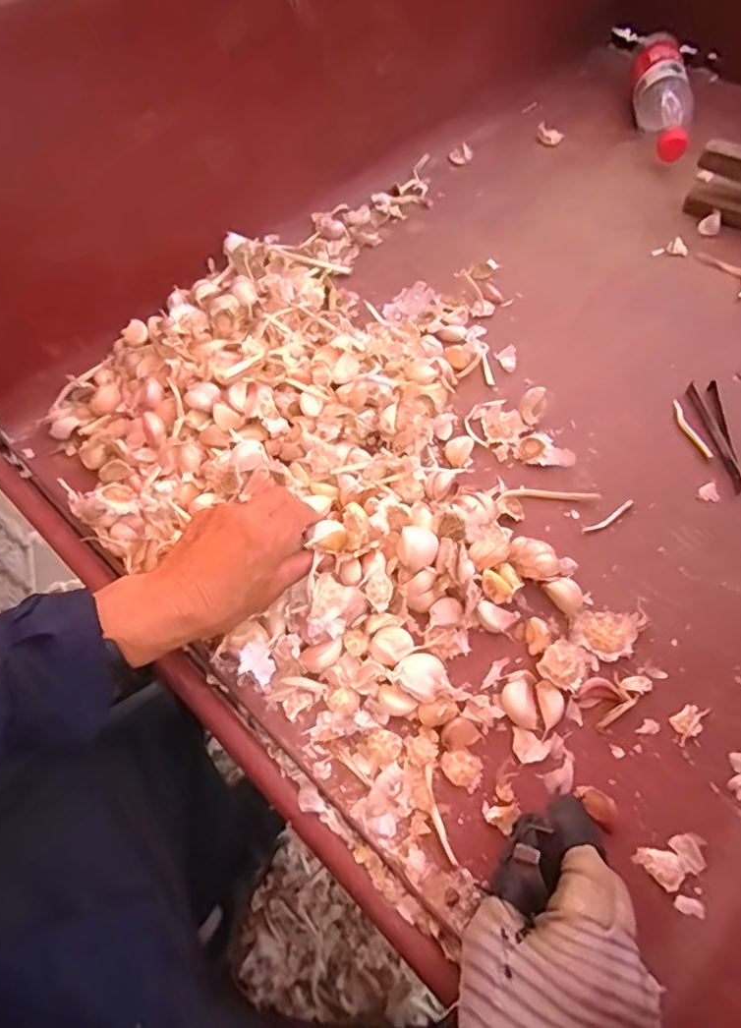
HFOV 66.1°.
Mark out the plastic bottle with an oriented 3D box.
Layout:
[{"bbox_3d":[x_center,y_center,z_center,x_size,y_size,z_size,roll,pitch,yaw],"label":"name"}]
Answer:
[{"bbox_3d":[0.372,-0.523,0.728,0.052,0.053,0.202,-1,70,3],"label":"plastic bottle"}]

